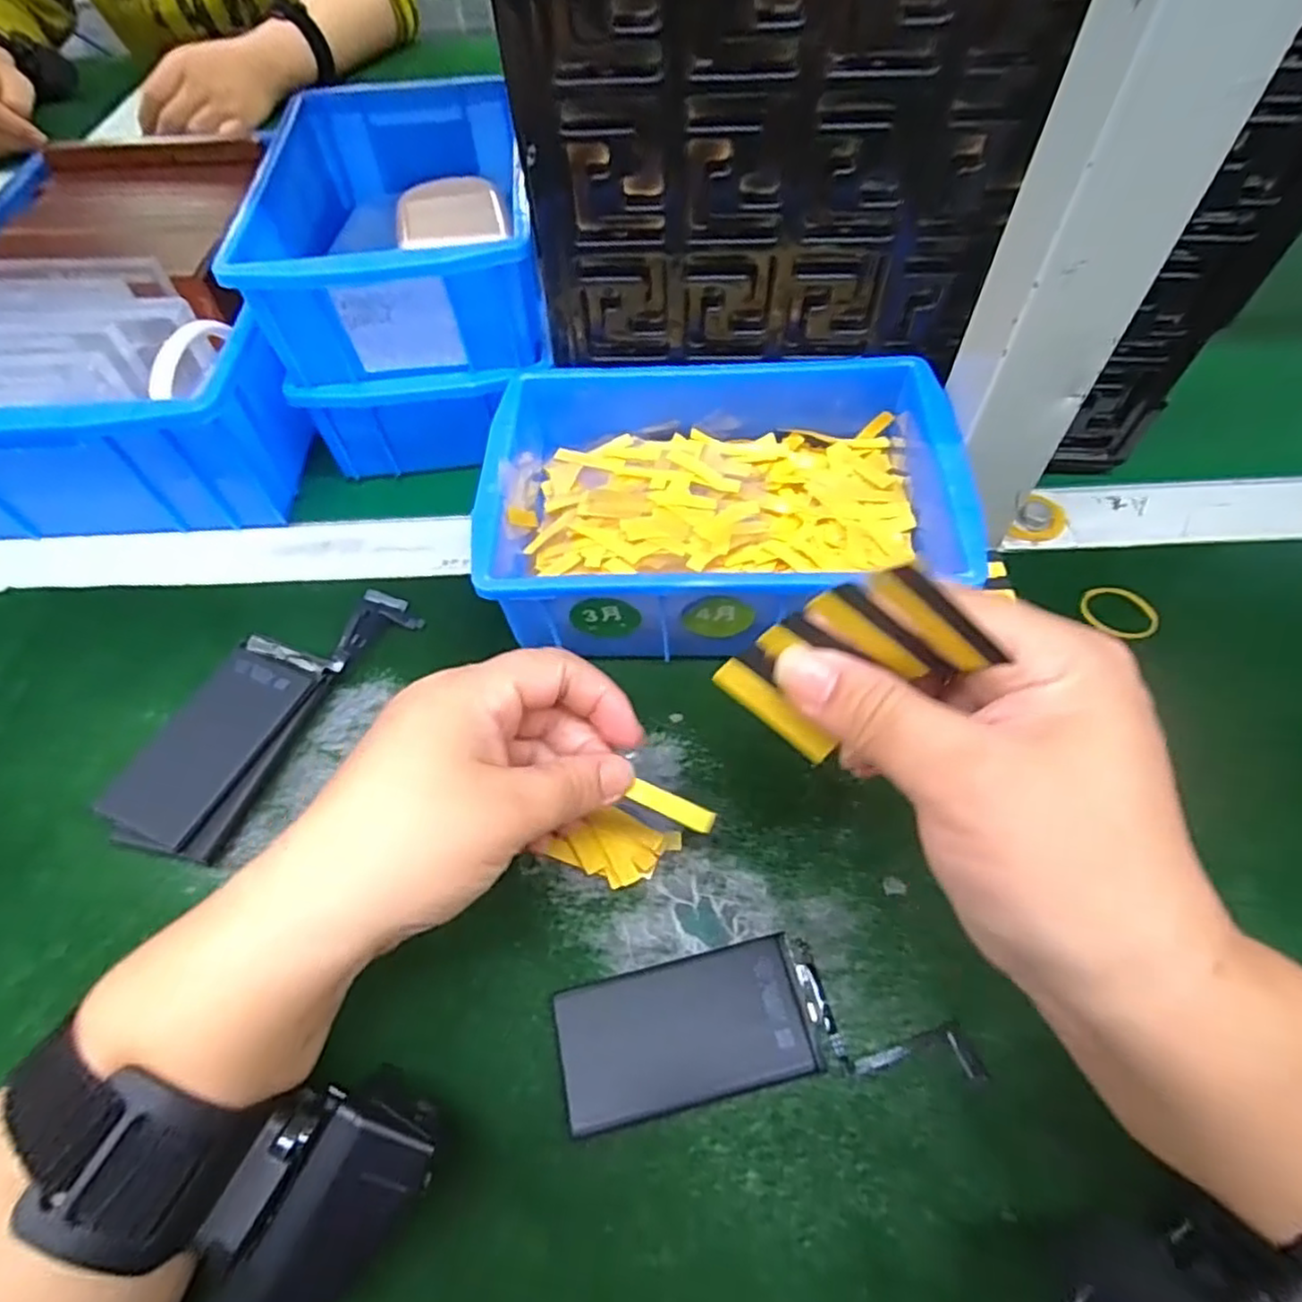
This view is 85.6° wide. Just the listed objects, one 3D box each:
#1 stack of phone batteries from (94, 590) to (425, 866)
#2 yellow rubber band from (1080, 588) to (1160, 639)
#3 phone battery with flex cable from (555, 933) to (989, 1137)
[{"bbox_3d":[-0.164,0.023,0.303,0.052,0.023,0.137,20,59,15],"label":"stack of phone batteries"},{"bbox_3d":[0.217,-0.018,0.326,0.033,0.004,0.028,31,63,21],"label":"yellow rubber band"},{"bbox_3d":[0.036,0.124,0.237,0.131,0.005,0.047,-7,56,-2],"label":"phone battery with flex cable"}]

